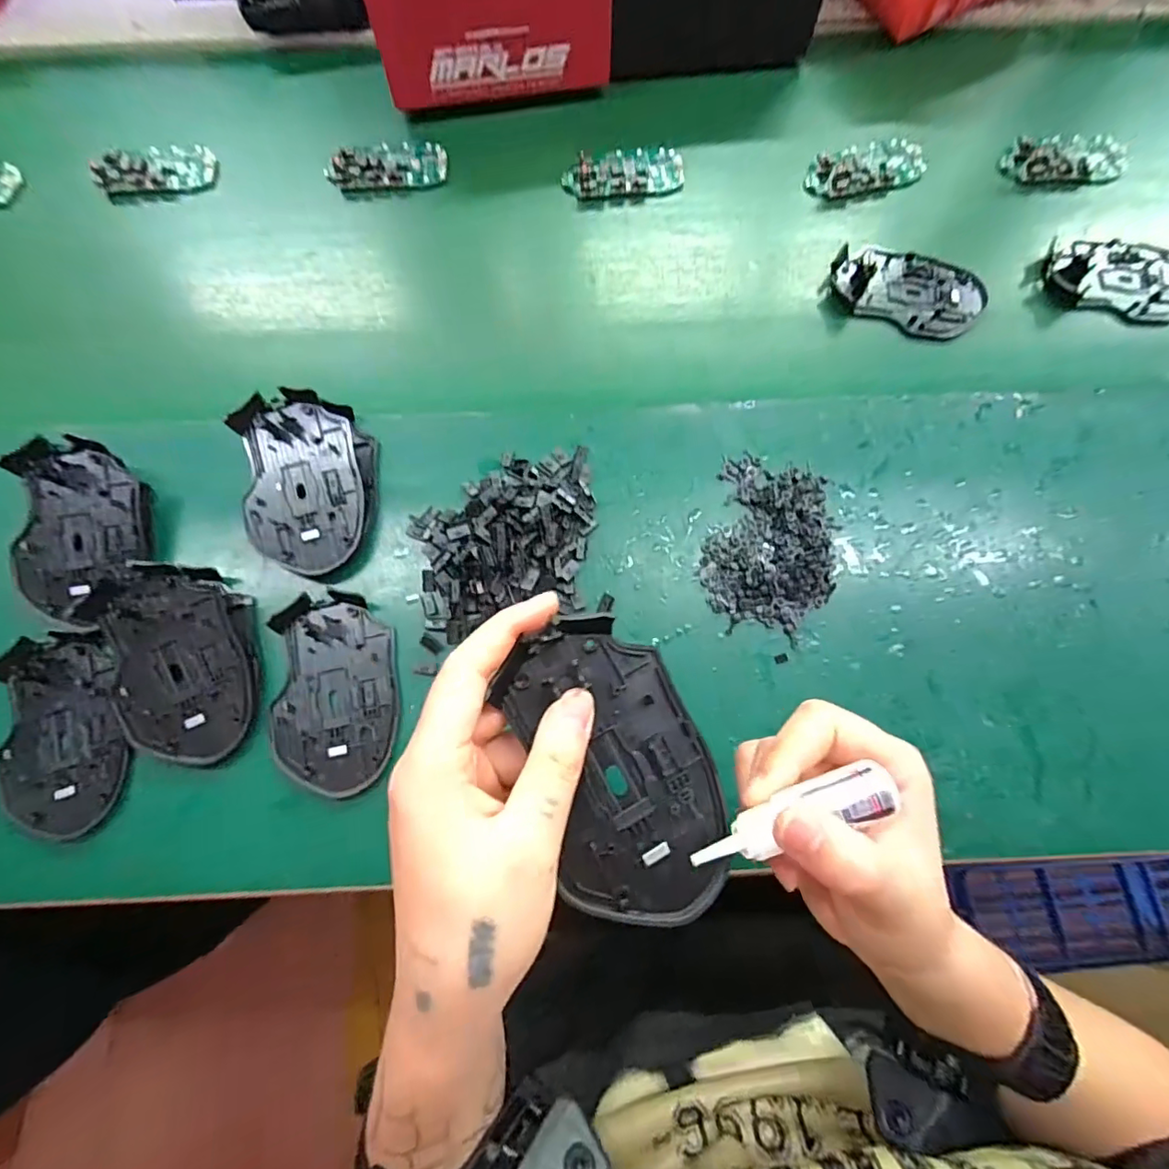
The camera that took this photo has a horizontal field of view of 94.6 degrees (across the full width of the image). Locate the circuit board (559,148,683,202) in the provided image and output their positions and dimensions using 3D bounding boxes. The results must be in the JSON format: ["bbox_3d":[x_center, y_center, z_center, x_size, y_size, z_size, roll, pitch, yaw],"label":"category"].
[{"bbox_3d":[0.033,-0.339,0.444,0.098,0.014,0.044,-11,77,-4],"label":"circuit board"}]

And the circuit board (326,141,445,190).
[{"bbox_3d":[-0.163,-0.347,0.446,0.095,0.013,0.043,-11,77,-4],"label":"circuit board"}]

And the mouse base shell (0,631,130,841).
[{"bbox_3d":[-0.306,0.086,0.314,0.071,0.011,0.114,-12,77,-4],"label":"mouse base shell"}]

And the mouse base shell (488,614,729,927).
[{"bbox_3d":[0.013,0.069,0.206,0.067,0.014,0.114,-20,77,-6],"label":"mouse base shell"}]

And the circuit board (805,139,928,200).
[{"bbox_3d":[0.233,-0.344,0.444,0.096,0.017,0.049,-19,77,-6],"label":"circuit board"}]

